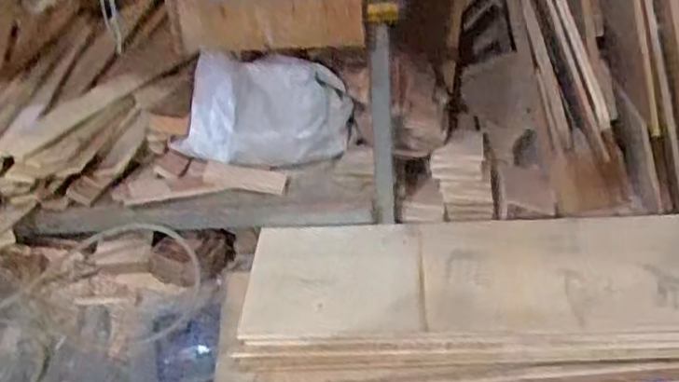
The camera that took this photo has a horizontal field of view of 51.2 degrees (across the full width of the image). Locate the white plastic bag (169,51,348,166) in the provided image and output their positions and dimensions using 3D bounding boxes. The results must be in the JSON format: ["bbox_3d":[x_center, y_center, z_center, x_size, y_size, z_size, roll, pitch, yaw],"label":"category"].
[{"bbox_3d":[-0.131,-0.114,1.137,0.289,0.203,0.082,0,30,7],"label":"white plastic bag"}]

